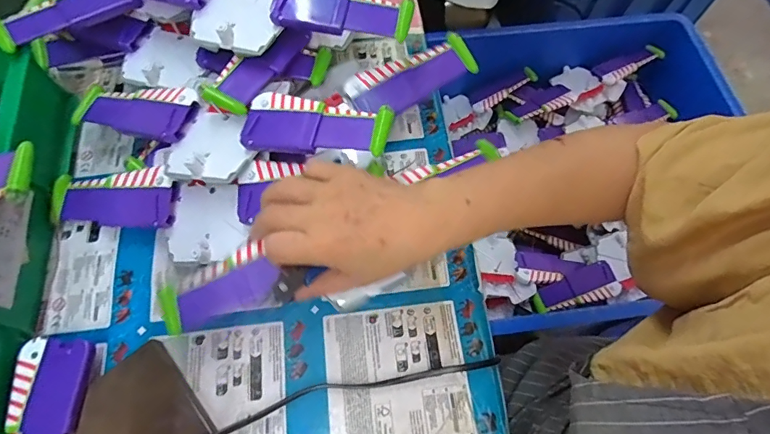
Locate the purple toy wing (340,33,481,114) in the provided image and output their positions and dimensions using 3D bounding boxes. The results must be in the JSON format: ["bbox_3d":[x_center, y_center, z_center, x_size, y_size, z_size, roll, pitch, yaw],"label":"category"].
[{"bbox_3d":[0.024,-0.130,0.410,0.118,0.012,0.046,-24,91,-4],"label":"purple toy wing"}]

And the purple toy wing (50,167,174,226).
[{"bbox_3d":[-0.238,-0.018,0.383,0.114,0.017,0.049,4,83,12],"label":"purple toy wing"}]

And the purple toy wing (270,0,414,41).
[{"bbox_3d":[-0.037,-0.180,0.377,0.117,0.017,0.045,12,66,4],"label":"purple toy wing"}]

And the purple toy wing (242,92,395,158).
[{"bbox_3d":[-0.056,-0.070,0.341,0.117,0.005,0.049,12,71,15],"label":"purple toy wing"}]

